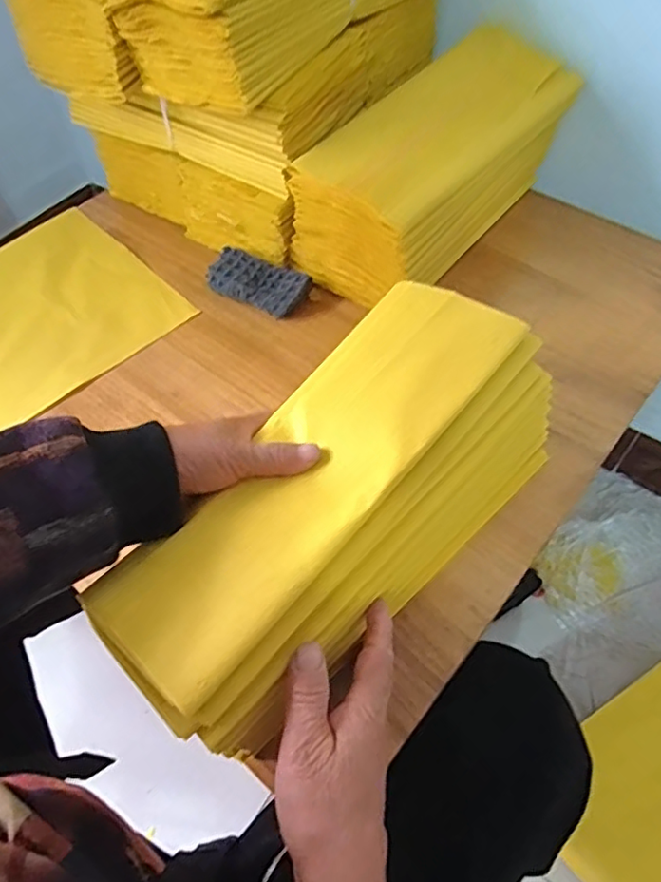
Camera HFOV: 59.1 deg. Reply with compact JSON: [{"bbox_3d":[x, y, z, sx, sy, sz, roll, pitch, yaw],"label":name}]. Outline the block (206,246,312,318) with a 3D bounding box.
[{"bbox_3d":[-0.077,-0.168,0.619,0.100,0.030,0.051,21,59,17],"label":"block"}]

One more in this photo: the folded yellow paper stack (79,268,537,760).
[{"bbox_3d":[0.009,0.032,0.378,0.147,0.073,0.316,36,65,24],"label":"folded yellow paper stack"}]

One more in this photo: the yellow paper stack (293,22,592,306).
[{"bbox_3d":[0.110,-0.289,0.615,0.138,0.135,0.310,35,64,24],"label":"yellow paper stack"}]

